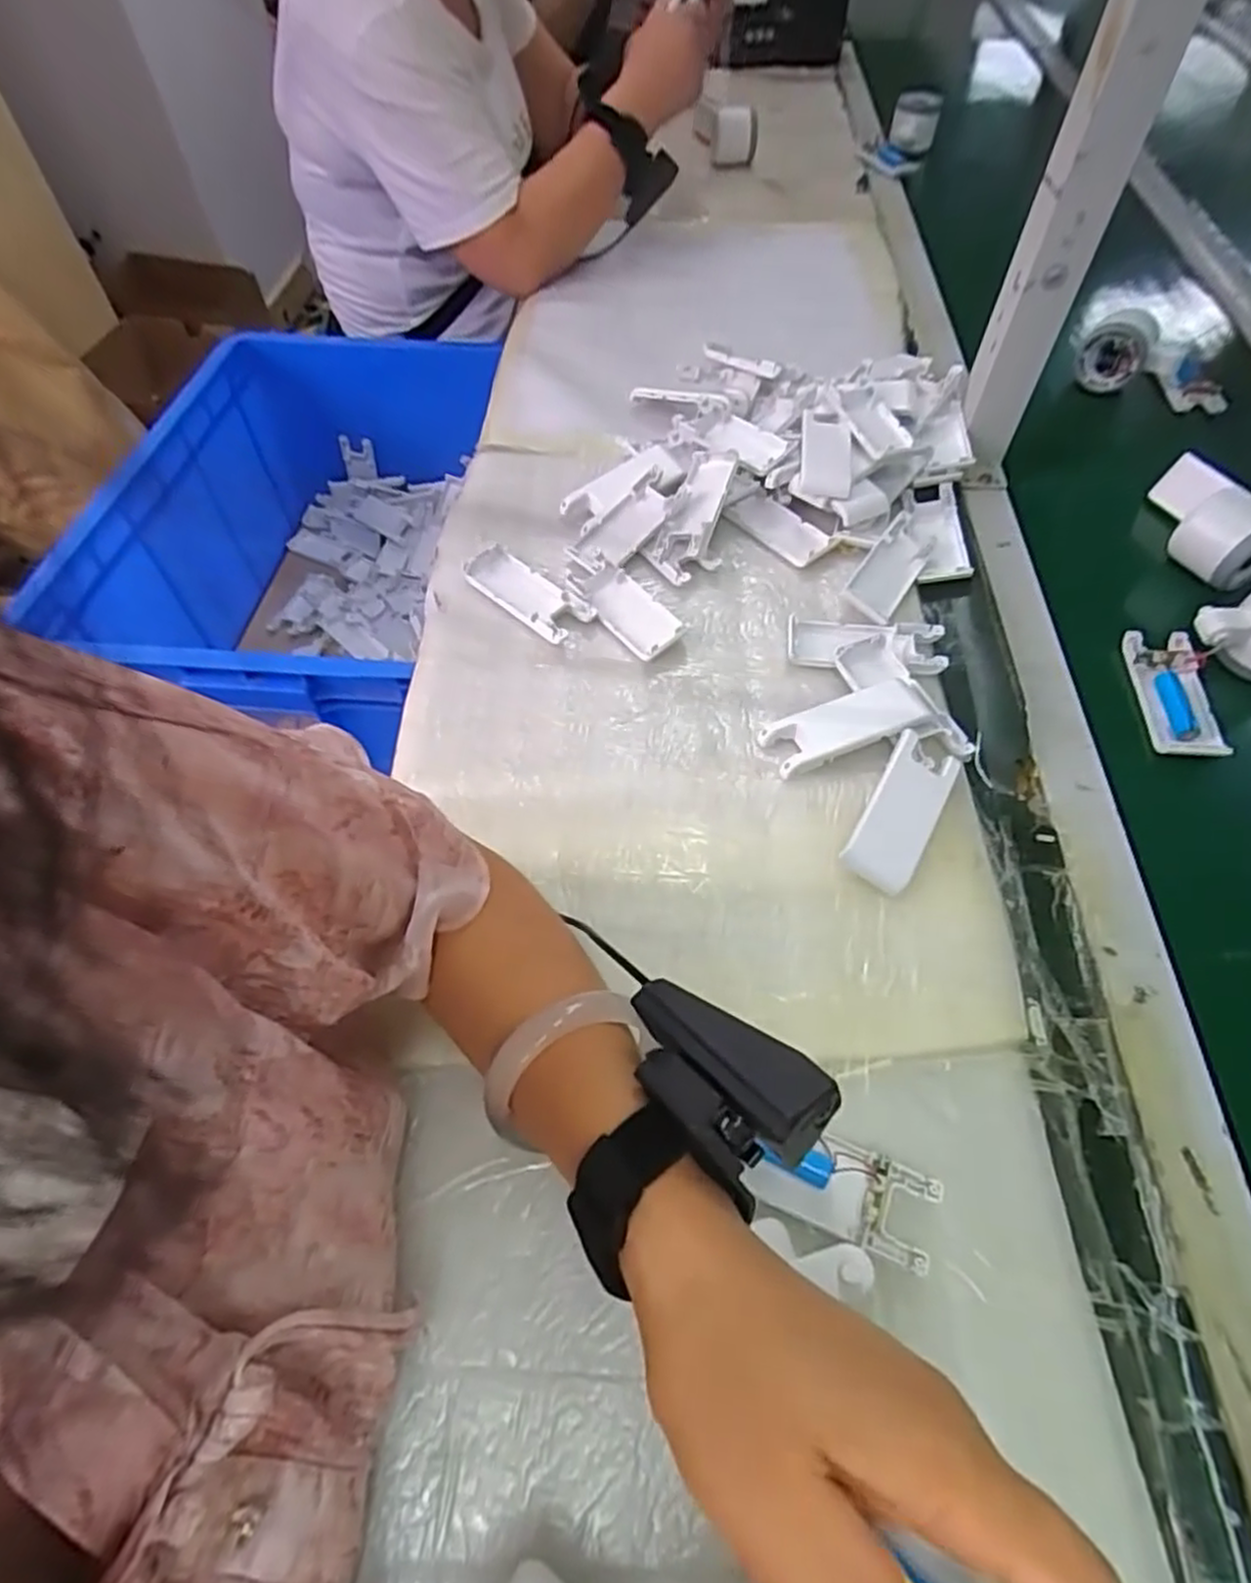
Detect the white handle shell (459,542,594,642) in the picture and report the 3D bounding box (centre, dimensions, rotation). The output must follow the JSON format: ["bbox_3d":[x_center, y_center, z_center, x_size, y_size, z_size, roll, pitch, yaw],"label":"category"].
[{"bbox_3d":[-0.076,-0.148,0.545,0.110,0.010,0.043,39,66,22],"label":"white handle shell"}]

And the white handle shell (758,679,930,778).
[{"bbox_3d":[0.137,-0.041,0.467,0.099,0.019,0.039,-16,59,-9],"label":"white handle shell"}]

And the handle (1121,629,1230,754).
[{"bbox_3d":[0.370,-0.067,0.495,0.047,0.014,0.094,7,58,5],"label":"handle"}]

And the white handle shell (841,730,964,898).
[{"bbox_3d":[0.161,0.012,0.431,0.040,0.014,0.099,27,62,17],"label":"white handle shell"}]

